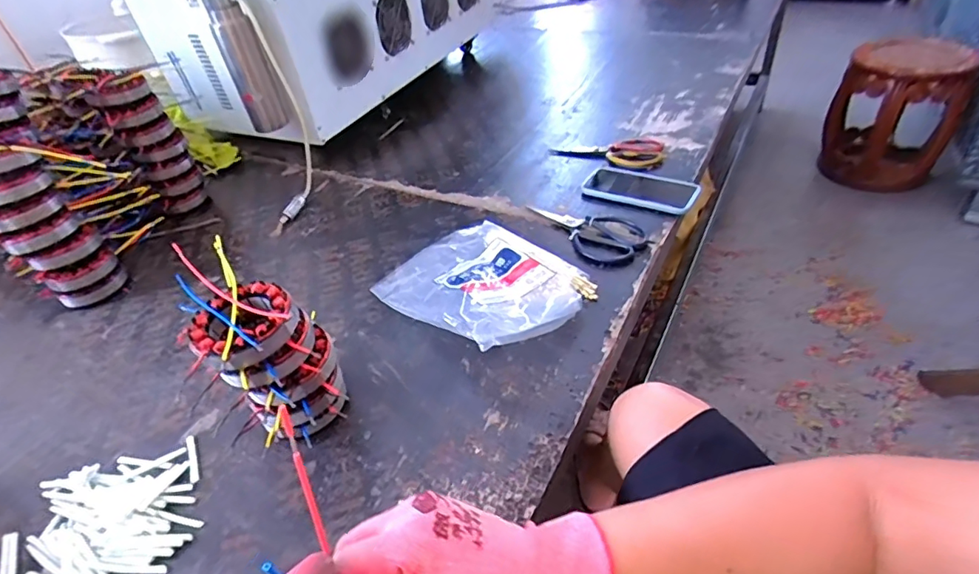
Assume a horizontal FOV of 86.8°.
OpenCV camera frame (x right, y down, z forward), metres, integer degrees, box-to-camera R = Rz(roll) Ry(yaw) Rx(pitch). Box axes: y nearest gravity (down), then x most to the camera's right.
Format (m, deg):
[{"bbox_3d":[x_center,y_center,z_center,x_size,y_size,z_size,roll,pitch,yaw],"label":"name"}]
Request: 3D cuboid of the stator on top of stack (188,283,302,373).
[{"bbox_3d":[-0.212,0.032,0.449,0.084,0.028,0.081,-4,40,4],"label":"stator on top of stack"}]

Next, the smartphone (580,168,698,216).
[{"bbox_3d":[0.235,-0.156,0.801,0.167,0.010,0.090,21,48,30],"label":"smartphone"}]

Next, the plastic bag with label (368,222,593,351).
[{"bbox_3d":[-0.009,-0.018,0.654,0.202,0.057,0.254,-35,47,-28],"label":"plastic bag with label"}]

